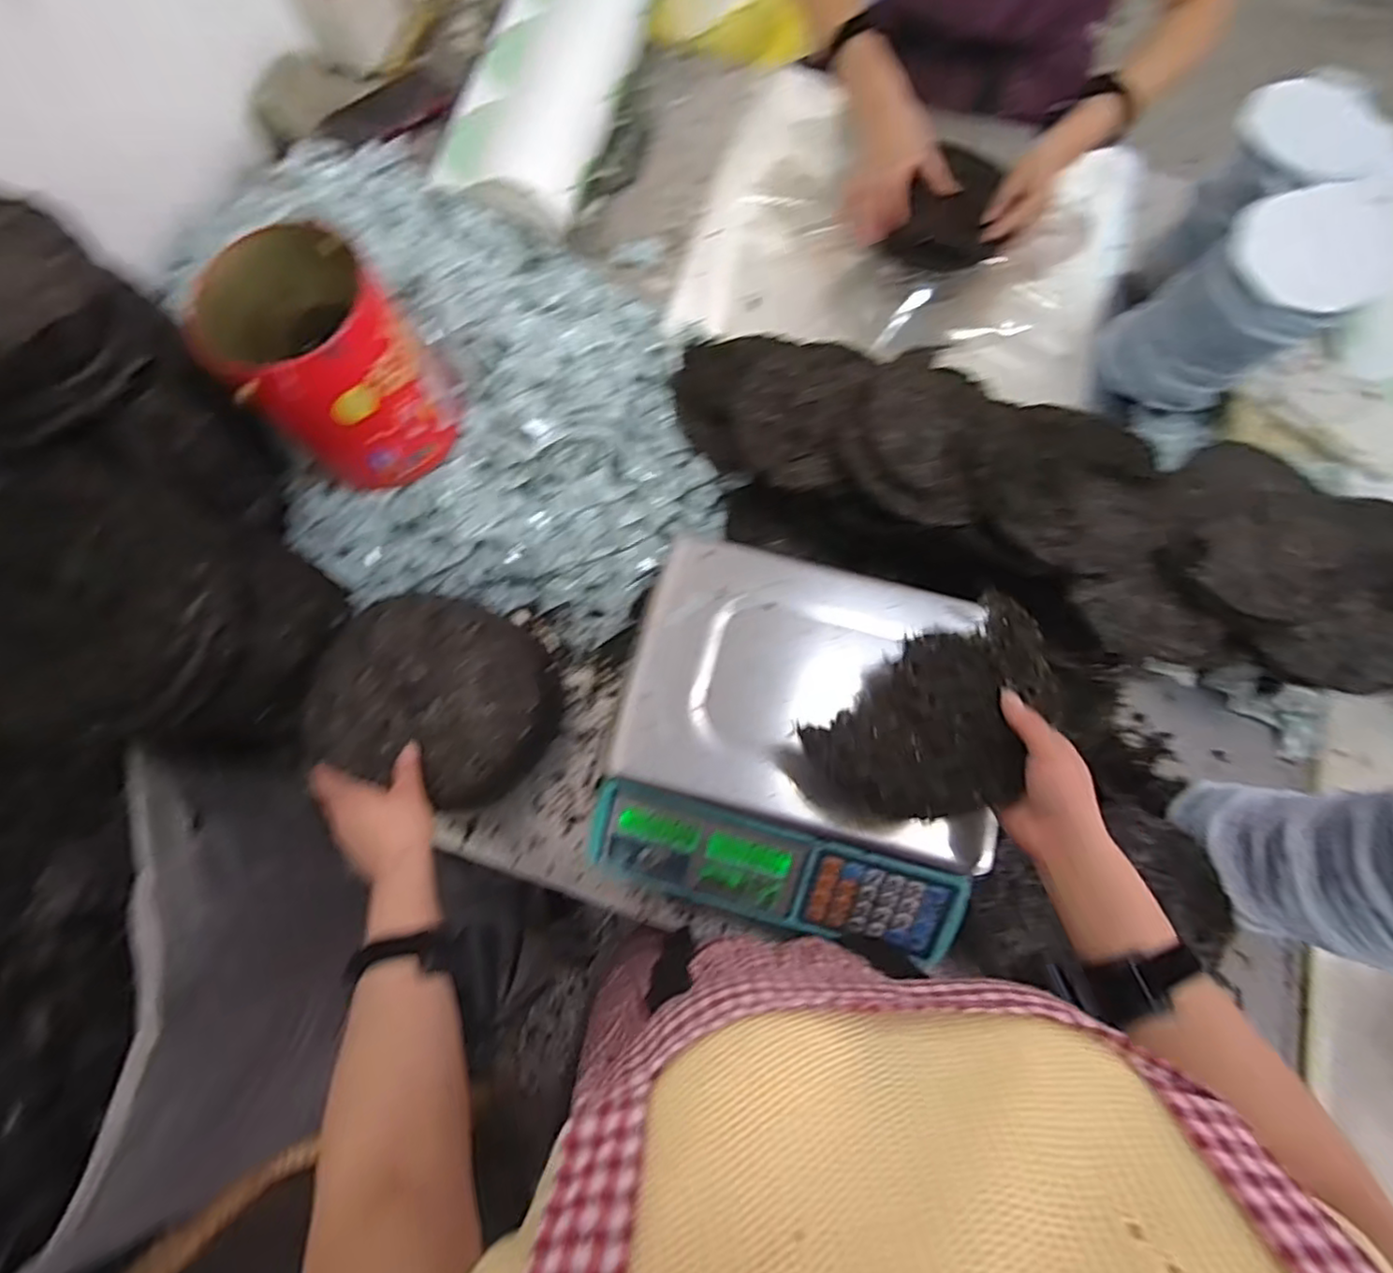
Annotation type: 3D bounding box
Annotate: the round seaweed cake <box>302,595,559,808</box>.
[{"bbox_3d":[-0.236,0.063,0.621,0.211,0.059,0.188,24,75,6],"label":"round seaweed cake"}]

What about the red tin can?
[{"bbox_3d":[-0.346,-0.258,0.650,0.176,0.183,0.153,43,78,11],"label":"red tin can"}]

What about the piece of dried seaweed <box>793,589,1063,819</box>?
[{"bbox_3d":[0.190,0.066,0.507,0.201,0.023,0.123,-37,78,-10],"label":"piece of dried seaweed"}]

